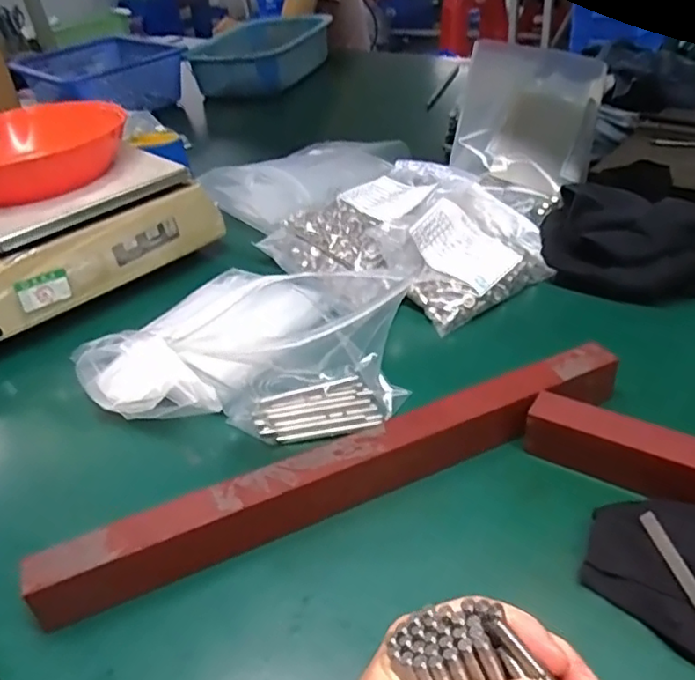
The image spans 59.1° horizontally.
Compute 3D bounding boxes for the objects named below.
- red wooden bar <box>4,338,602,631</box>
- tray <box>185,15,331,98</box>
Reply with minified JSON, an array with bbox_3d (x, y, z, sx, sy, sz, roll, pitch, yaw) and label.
[{"bbox_3d":[0.005,0.081,0.394,0.386,0.037,0.034,-19,38,-14],"label":"red wooden bar"},{"bbox_3d":[-0.162,-0.625,1.328,0.247,0.094,0.328,4,38,16],"label":"tray"}]

